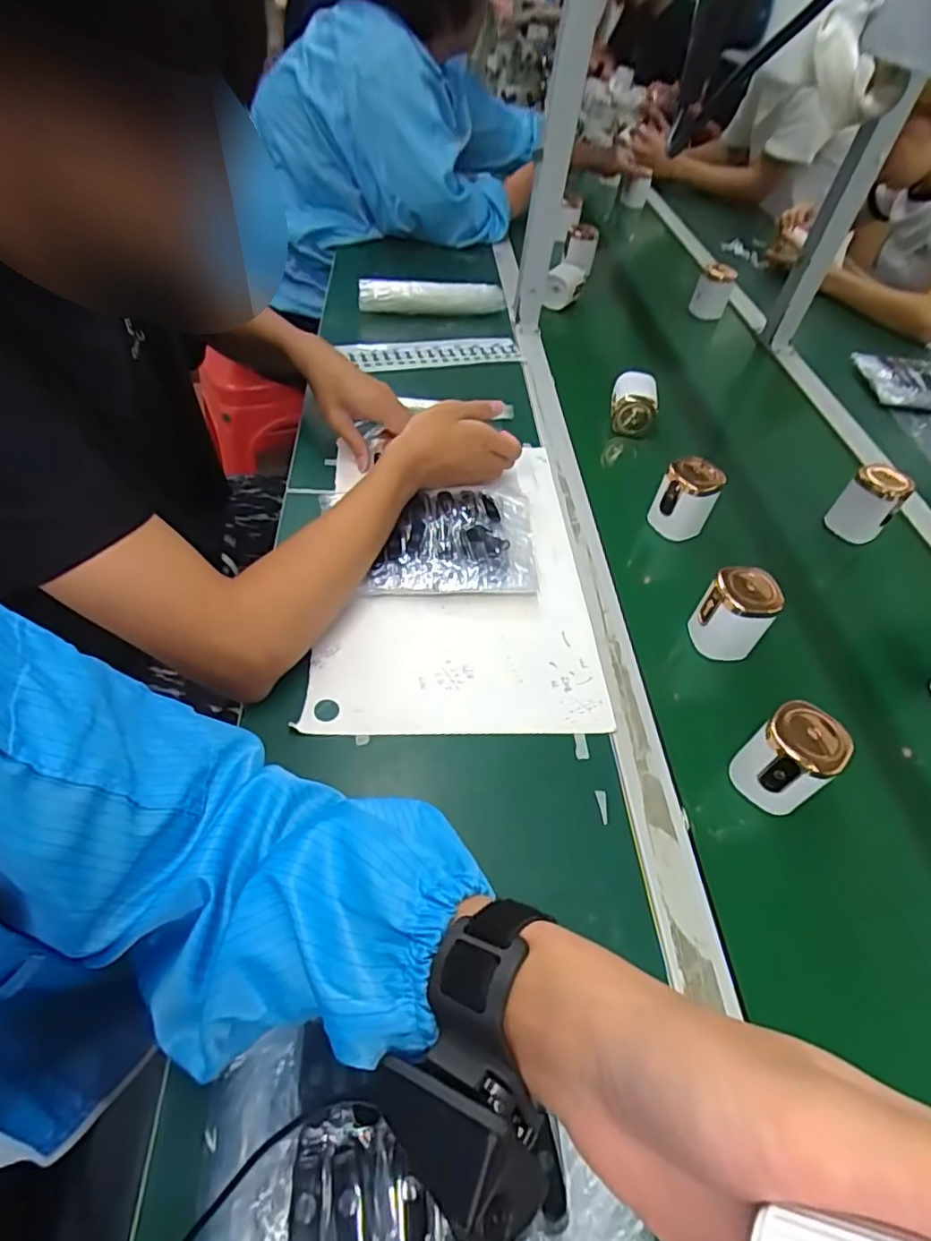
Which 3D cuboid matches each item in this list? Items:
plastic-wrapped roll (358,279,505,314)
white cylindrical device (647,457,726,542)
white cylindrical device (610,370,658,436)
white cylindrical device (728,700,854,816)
[{"bbox_3d":[-0.054,-0.509,0.943,0.220,0.045,0.044,-3,50,-10],"label":"plastic-wrapped roll"},{"bbox_3d":[0.245,-0.140,0.657,0.060,0.084,0.066,3,51,-4],"label":"white cylindrical device"},{"bbox_3d":[0.220,-0.291,0.798,0.066,0.062,0.068,13,49,4],"label":"white cylindrical device"},{"bbox_3d":[0.244,0.104,0.450,0.051,0.072,0.055,3,51,-4],"label":"white cylindrical device"}]

